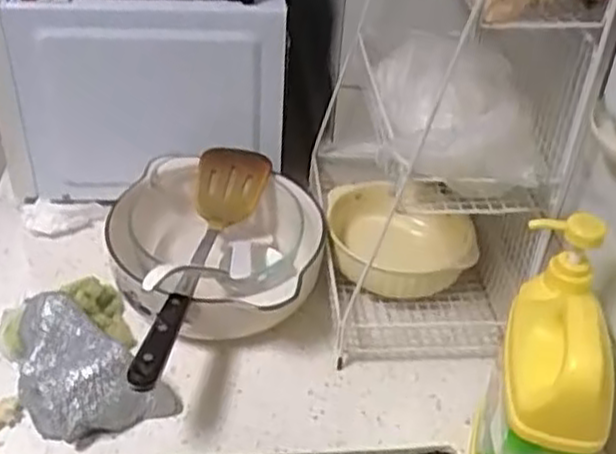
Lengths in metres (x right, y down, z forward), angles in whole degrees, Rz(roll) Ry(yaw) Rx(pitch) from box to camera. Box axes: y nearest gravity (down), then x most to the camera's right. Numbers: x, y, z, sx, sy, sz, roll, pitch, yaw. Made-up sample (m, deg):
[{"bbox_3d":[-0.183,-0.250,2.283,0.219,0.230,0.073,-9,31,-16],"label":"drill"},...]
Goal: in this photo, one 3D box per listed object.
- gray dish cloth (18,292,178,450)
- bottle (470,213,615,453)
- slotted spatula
[{"bbox_3d":[-0.204,0.120,0.707,0.126,0.073,0.146,-15,42,-22],"label":"gray dish cloth"},{"bbox_3d":[0.173,0.120,0.574,0.059,0.209,0.142,7,39,4],"label":"bottle"},{"bbox_3d":[-0.116,0.031,0.751,0.077,0.058,0.348,9,39,7],"label":"slotted spatula"}]

